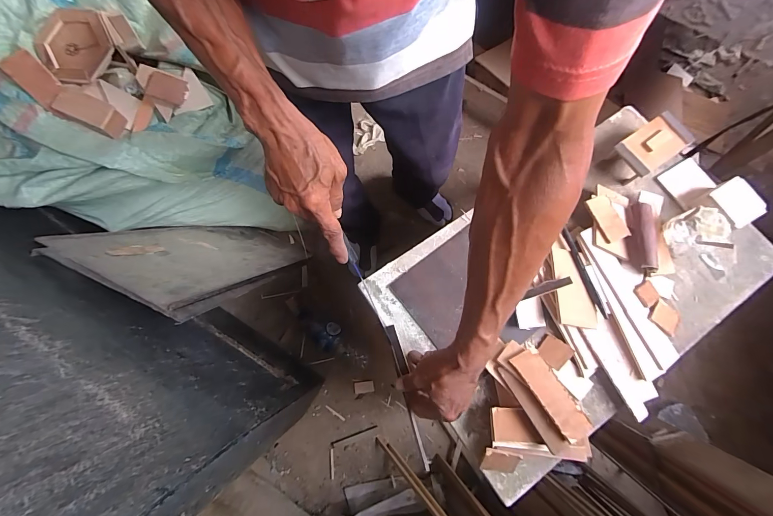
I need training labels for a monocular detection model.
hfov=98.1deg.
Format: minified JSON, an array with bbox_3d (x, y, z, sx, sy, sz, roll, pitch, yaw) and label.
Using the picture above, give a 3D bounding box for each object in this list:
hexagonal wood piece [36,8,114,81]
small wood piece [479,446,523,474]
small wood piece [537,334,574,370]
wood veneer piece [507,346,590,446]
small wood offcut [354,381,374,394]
[{"bbox_3d":[-0.576,-0.394,0.622,0.127,0.020,0.133,-7,89,-2],"label":"hexagonal wood piece"},{"bbox_3d":[0.142,0.255,0.418,0.043,0.005,0.039,9,112,1],"label":"small wood piece"},{"bbox_3d":[0.233,0.131,0.467,0.036,0.008,0.036,-44,79,-11],"label":"small wood piece"},{"bbox_3d":[0.204,0.167,0.417,0.039,0.007,0.111,-24,66,-20],"label":"wood veneer piece"},{"bbox_3d":[-0.065,0.377,0.978,0.057,0.009,0.032,-4,75,-2],"label":"small wood offcut"}]

